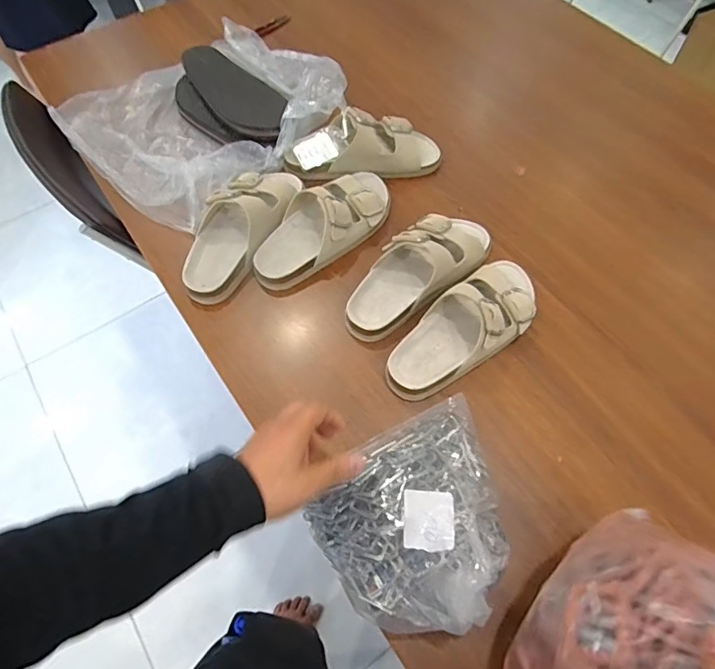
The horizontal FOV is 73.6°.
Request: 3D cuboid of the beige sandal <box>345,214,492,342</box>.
[{"bbox_3d":[0.084,-0.092,0.641,0.105,0.064,0.243,40,69,19],"label":"beige sandal"}]

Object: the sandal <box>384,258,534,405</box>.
[{"bbox_3d":[0.142,-0.015,0.598,0.244,0.070,0.100,-39,69,-18],"label":"sandal"}]

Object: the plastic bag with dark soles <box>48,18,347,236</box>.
[{"bbox_3d":[-0.244,-0.380,0.789,0.403,0.087,0.369,-42,70,-19],"label":"plastic bag with dark soles"}]

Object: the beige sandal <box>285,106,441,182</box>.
[{"bbox_3d":[0.009,-0.304,0.756,0.246,0.069,0.095,-4,63,-2],"label":"beige sandal"}]

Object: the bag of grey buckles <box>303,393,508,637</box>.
[{"bbox_3d":[0.072,0.178,0.484,0.215,0.080,0.183,-32,66,-15],"label":"bag of grey buckles"}]

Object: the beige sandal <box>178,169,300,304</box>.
[{"bbox_3d":[-0.168,-0.157,0.682,0.097,0.065,0.242,26,65,13],"label":"beige sandal"}]

